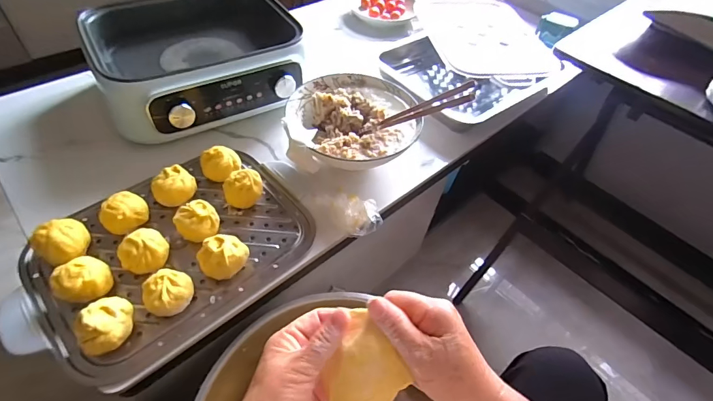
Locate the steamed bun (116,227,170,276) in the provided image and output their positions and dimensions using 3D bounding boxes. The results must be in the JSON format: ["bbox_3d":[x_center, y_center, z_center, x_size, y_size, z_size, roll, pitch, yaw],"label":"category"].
[{"bbox_3d":[-0.251,0.065,0.464,0.046,0.046,0.051,38,56,23],"label":"steamed bun"}]

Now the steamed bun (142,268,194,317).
[{"bbox_3d":[-0.207,0.106,0.434,0.048,0.043,0.043,-21,56,-22],"label":"steamed bun"}]

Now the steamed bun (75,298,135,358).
[{"bbox_3d":[-0.257,0.132,0.403,0.042,0.053,0.053,29,54,17],"label":"steamed bun"}]

